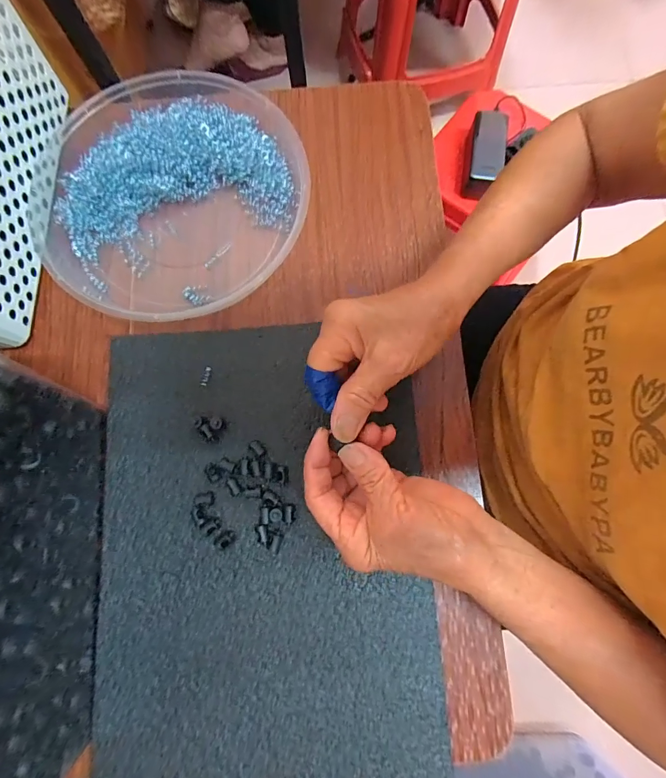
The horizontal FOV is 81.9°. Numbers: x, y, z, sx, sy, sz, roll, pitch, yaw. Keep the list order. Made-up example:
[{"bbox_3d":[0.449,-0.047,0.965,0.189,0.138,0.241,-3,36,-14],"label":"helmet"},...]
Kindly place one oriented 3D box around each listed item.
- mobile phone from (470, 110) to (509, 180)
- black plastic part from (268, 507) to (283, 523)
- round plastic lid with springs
[{"bbox_3d":[0.248,-0.388,0.607,0.054,0.014,0.120,10,79,3],"label":"mobile phone"},{"bbox_3d":[-0.042,0.094,0.287,0.011,0.005,0.010,27,79,5],"label":"black plastic part"},{"bbox_3d":[-0.144,-0.174,0.336,0.215,0.029,0.229,0,77,-1],"label":"round plastic lid with springs"}]

